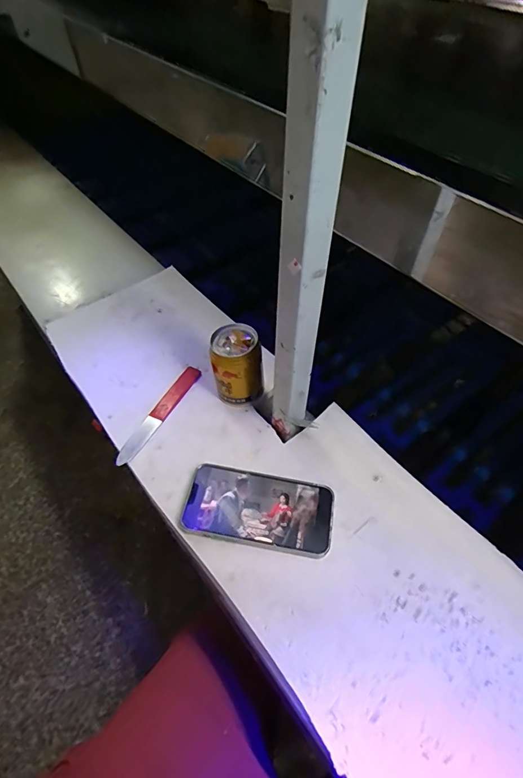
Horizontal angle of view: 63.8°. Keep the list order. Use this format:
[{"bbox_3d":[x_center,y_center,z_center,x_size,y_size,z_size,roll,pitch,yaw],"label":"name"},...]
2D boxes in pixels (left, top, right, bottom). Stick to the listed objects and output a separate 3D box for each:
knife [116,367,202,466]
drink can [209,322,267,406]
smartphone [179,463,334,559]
[{"bbox_3d":[-0.134,0.029,0.556,0.025,0.008,0.169,22,57,19],"label":"knife"},{"bbox_3d":[-0.030,-0.029,0.546,0.065,0.095,0.062,0,51,0],"label":"drink can"},{"bbox_3d":[-0.002,0.132,0.470,0.161,0.013,0.085,7,54,8],"label":"smartphone"}]

